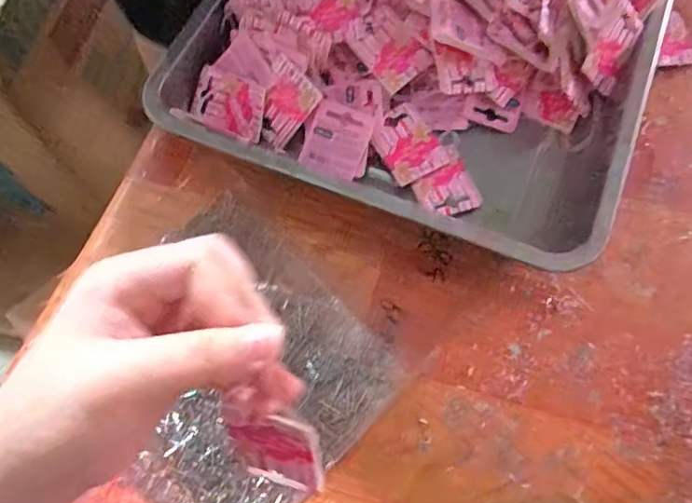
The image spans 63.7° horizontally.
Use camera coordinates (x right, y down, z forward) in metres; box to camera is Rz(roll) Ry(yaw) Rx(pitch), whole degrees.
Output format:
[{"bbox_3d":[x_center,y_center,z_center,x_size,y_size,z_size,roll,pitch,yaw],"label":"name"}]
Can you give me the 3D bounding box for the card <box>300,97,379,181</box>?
[{"bbox_3d":[-0.006,-0.085,0.421,0.045,0.005,0.056,21,80,10],"label":"card"}]

